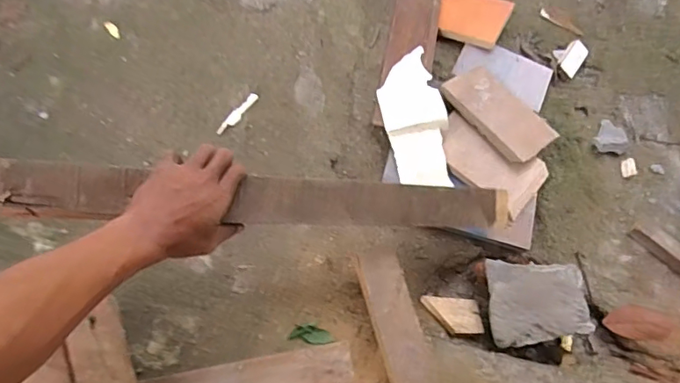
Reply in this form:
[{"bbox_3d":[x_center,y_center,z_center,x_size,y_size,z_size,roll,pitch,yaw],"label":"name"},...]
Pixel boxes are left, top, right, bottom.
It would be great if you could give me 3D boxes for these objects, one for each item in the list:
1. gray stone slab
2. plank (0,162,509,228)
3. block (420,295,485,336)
[{"bbox_3d":[0.280,0.159,0.740,0.131,0.032,0.116,-5,86,18],"label":"gray stone slab"},{"bbox_3d":[-0.077,0.011,0.608,0.679,0.038,0.046,3,62,-24],"label":"plank"},{"bbox_3d":[0.169,0.187,0.791,0.084,0.007,0.063,1,47,-1],"label":"block"}]

